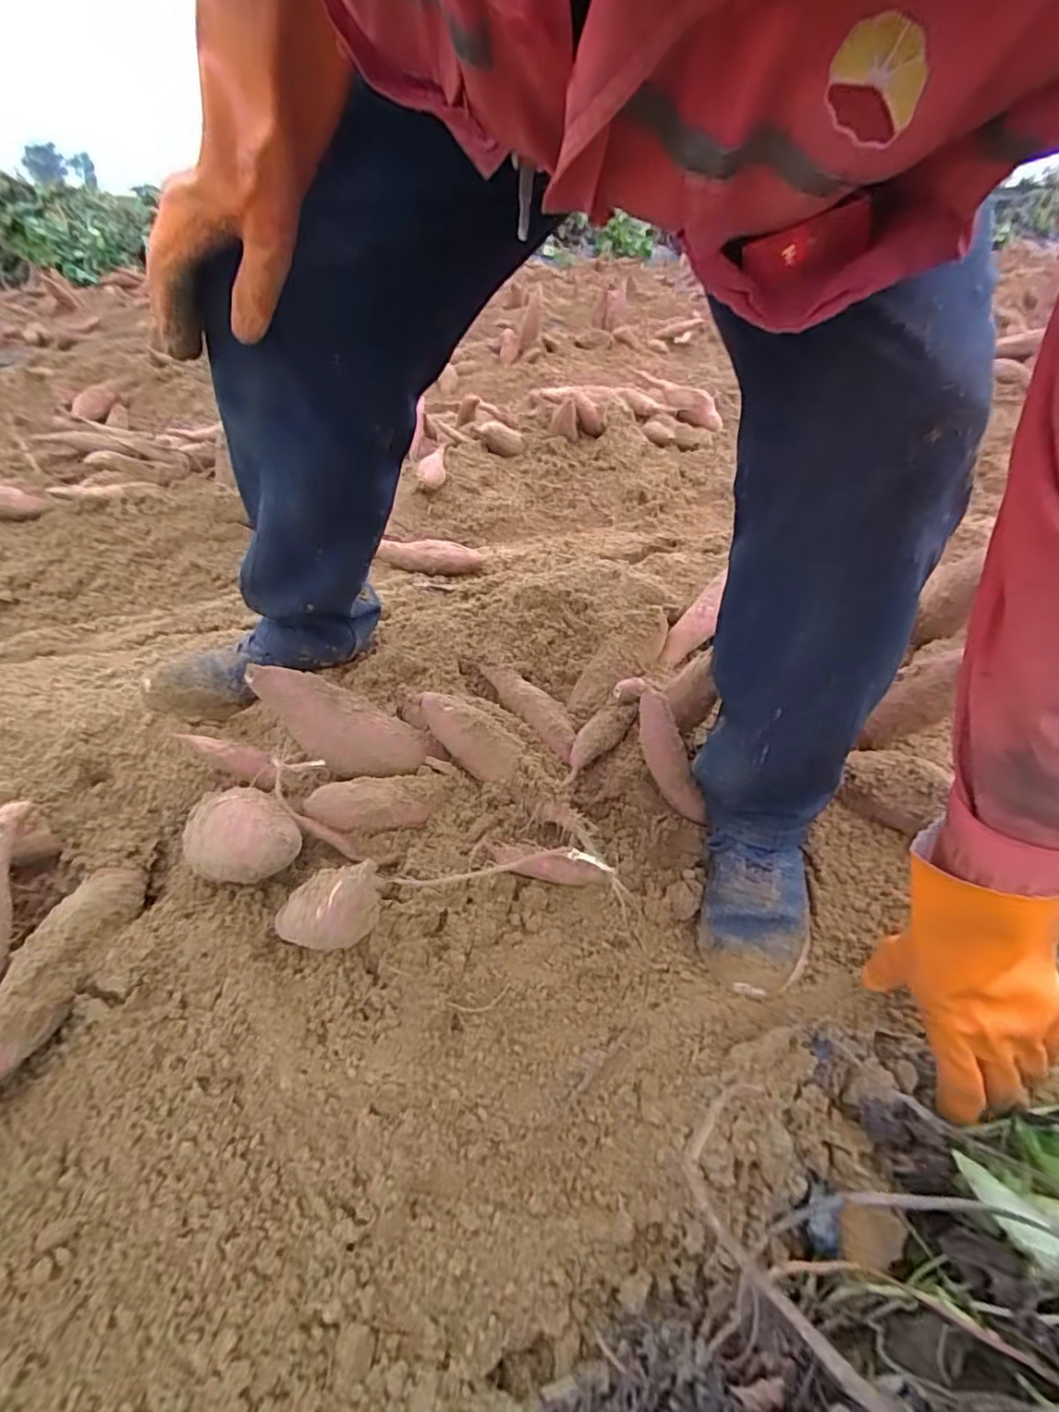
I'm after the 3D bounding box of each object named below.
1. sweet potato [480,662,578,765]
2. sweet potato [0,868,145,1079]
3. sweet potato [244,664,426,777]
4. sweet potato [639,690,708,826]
[{"bbox_3d":[-0.001,-0.003,0.688,0.034,0.030,0.168,-27,47,-27],"label":"sweet potato"},{"bbox_3d":[-0.382,0.208,0.484,0.066,0.057,0.191,-3,41,-1],"label":"sweet potato"},{"bbox_3d":[-0.188,0.020,0.586,0.189,0.053,0.071,31,39,-17],"label":"sweet potato"},{"bbox_3d":[0.147,0.061,0.616,0.042,0.155,0.033,-36,19,-33],"label":"sweet potato"}]

